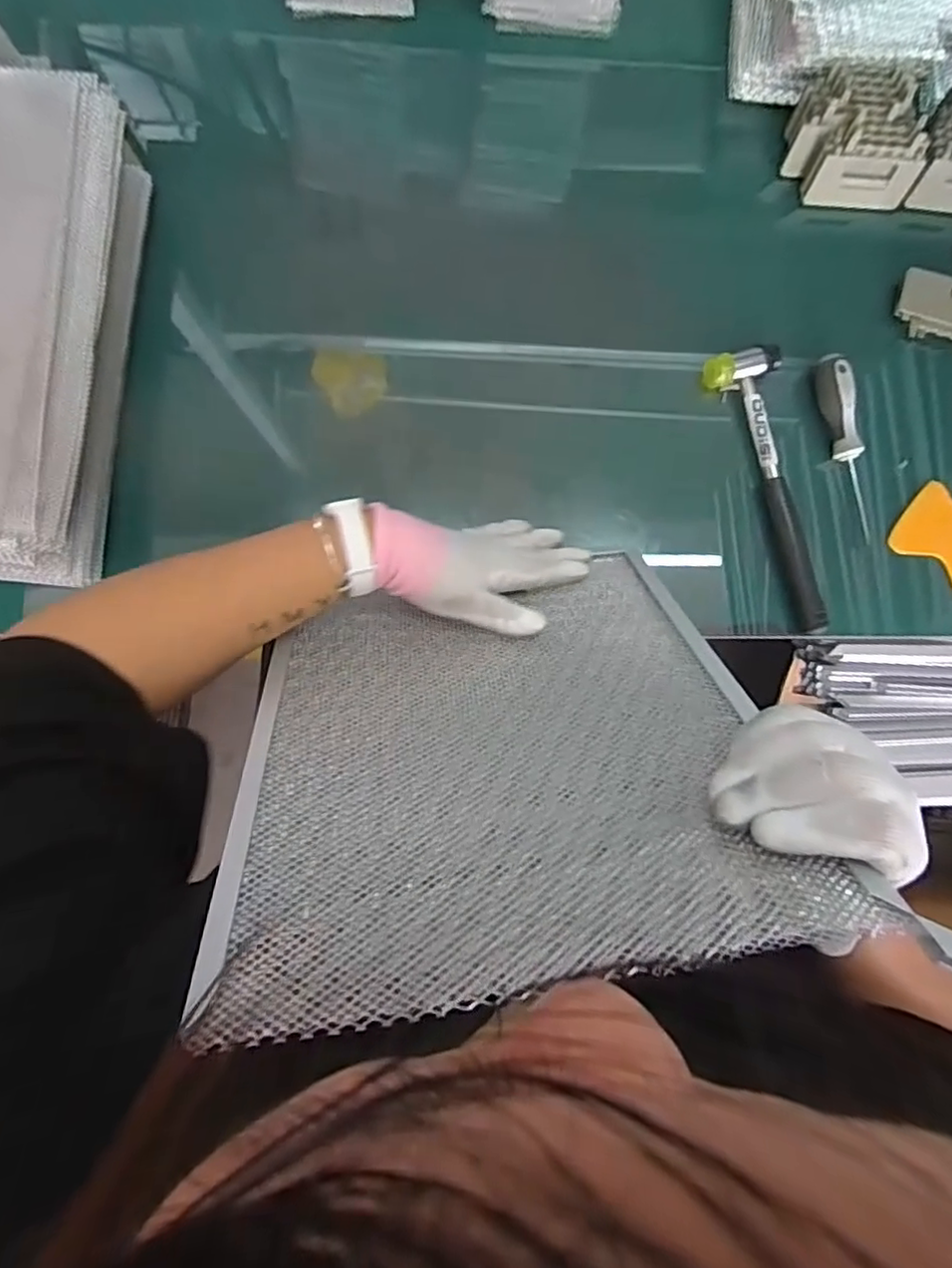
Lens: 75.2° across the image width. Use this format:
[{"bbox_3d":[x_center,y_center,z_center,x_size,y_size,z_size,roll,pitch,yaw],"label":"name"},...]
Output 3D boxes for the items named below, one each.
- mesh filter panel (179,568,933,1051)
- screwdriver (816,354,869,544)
[{"bbox_3d":[0.011,0.049,0.347,0.268,0.291,0.016,-7,125,-3],"label":"mesh filter panel"},{"bbox_3d":[0.317,-0.159,0.524,0.021,0.027,0.153,-14,88,-4],"label":"screwdriver"}]

